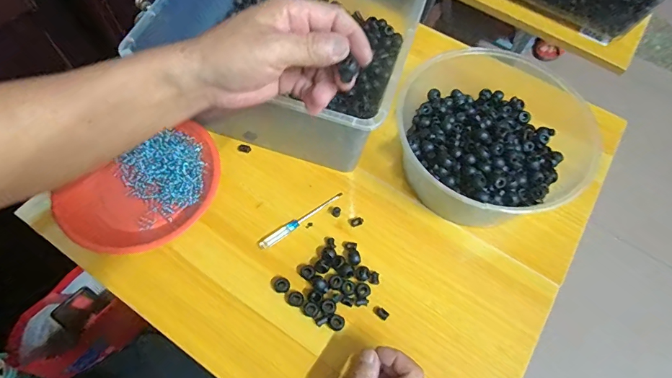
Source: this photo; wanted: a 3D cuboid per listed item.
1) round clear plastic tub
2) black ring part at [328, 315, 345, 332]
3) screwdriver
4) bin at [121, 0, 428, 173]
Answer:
[{"bbox_3d":[0.203,-0.070,0.515,0.239,0.103,0.223,1,63,-2],"label":"round clear plastic tub"},{"bbox_3d":[0.001,0.149,0.447,0.017,0.007,0.017,1,63,-2],"label":"black ring part"},{"bbox_3d":[-0.043,0.038,0.509,0.123,0.009,0.012,-36,70,-19],"label":"screwdriver"},{"bbox_3d":[-0.051,-0.196,0.548,0.293,0.151,0.308,17,63,6],"label":"bin"}]

